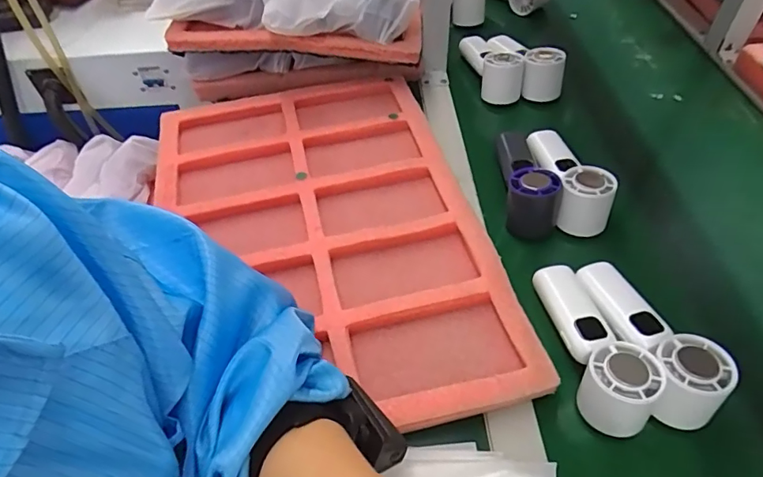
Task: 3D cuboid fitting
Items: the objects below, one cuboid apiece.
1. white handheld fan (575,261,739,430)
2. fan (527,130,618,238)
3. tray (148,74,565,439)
[{"bbox_3d":[0.228,0.077,0.416,0.058,0.050,0.156,-13,52,-8],"label":"white handheld fan"},{"bbox_3d":[0.213,-0.078,0.555,0.051,0.061,0.158,-4,51,-1],"label":"fan"},{"bbox_3d":[-0.078,-0.022,0.549,0.336,0.050,0.521,-13,52,-8],"label":"tray"}]

